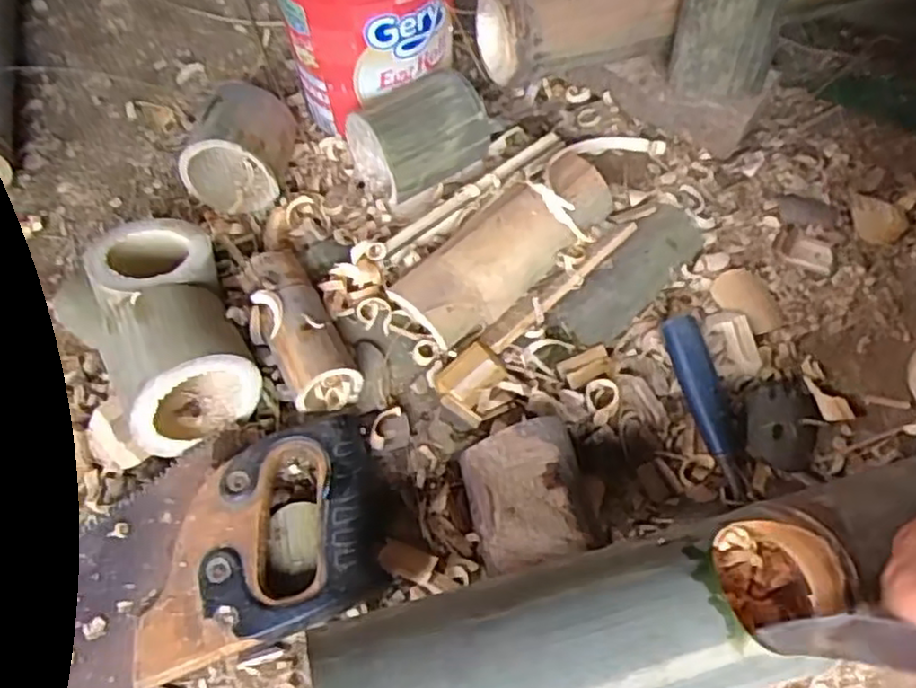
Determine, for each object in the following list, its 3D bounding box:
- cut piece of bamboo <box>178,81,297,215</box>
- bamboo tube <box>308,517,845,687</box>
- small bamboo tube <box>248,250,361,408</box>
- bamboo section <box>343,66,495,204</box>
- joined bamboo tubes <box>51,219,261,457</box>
[{"bbox_3d":[-0.168,-0.151,0.551,0.079,0.080,0.069,4,60,0],"label":"cut piece of bamboo"},{"bbox_3d":[0.060,0.135,0.319,0.236,0.064,0.075,-13,61,-9],"label":"bamboo tube"},{"bbox_3d":[-0.106,-0.011,0.466,0.042,0.037,0.113,-25,64,-15],"label":"small bamboo tube"},{"bbox_3d":[-0.031,-0.162,0.544,0.091,0.067,0.077,-36,67,-20],"label":"bamboo section"},{"bbox_3d":[-0.191,-0.011,0.469,0.095,0.091,0.150,-28,65,-17],"label":"joined bamboo tubes"}]

